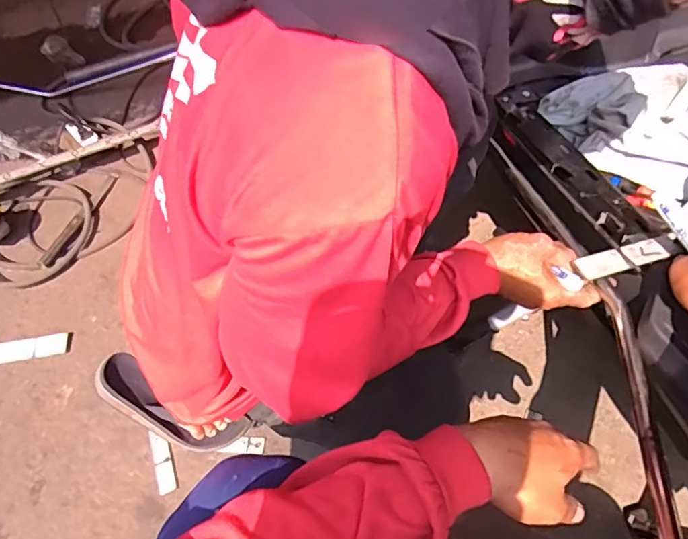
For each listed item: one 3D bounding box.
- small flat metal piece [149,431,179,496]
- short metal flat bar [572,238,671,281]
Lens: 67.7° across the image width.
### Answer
[{"bbox_3d":[-0.278,0.297,0.791,0.026,0.005,0.091,-15,75,-14],"label":"small flat metal piece"},{"bbox_3d":[0.264,-0.010,0.487,0.088,0.006,0.026,-17,48,-12],"label":"short metal flat bar"}]

